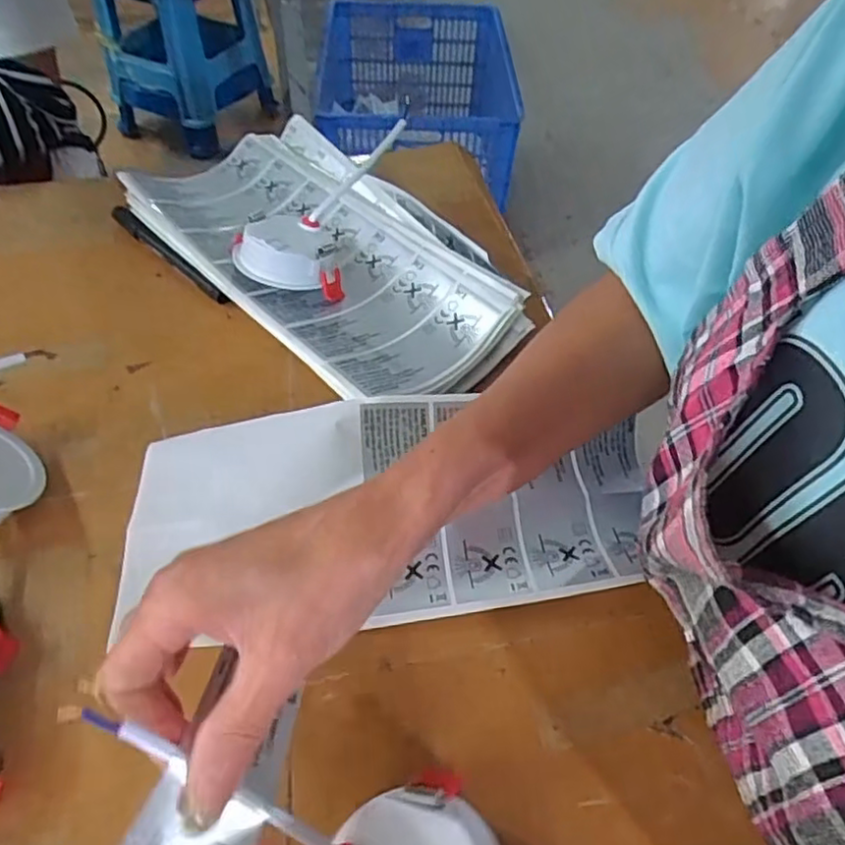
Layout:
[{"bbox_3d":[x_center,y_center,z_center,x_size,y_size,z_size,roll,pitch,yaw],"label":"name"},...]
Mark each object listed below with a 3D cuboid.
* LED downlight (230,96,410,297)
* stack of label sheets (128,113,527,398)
[{"bbox_3d":[-0.075,-0.165,0.478,0.079,0.056,0.175,15,51,8],"label":"LED downlight"},{"bbox_3d":[-0.073,-0.126,0.486,0.160,0.044,0.313,-34,60,-27],"label":"stack of label sheets"}]

